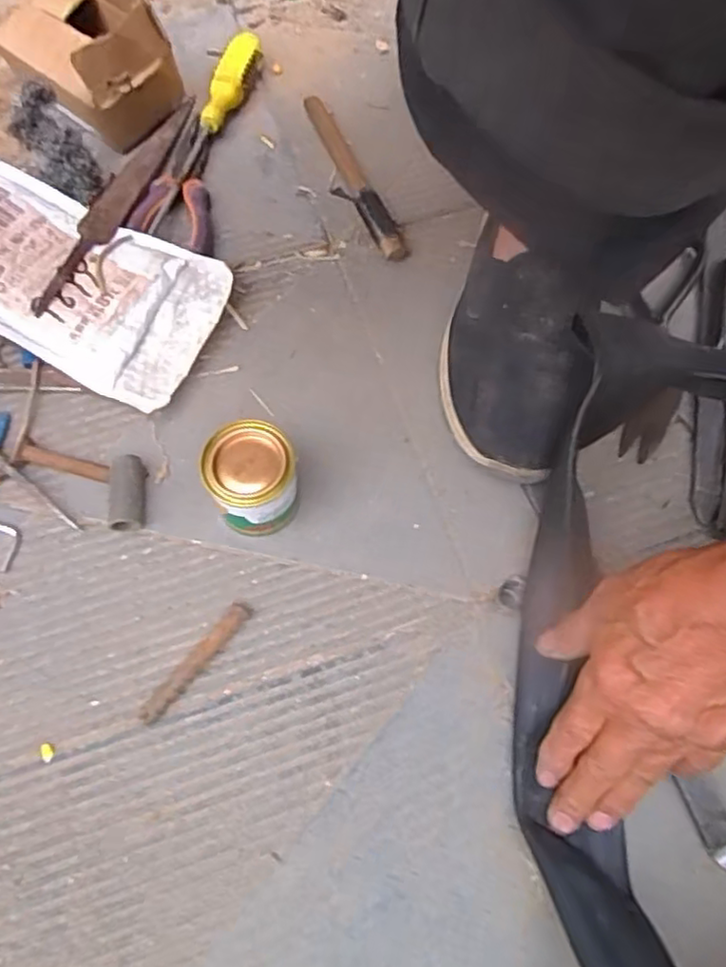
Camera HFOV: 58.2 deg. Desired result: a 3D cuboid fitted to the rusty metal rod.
[{"bbox_3d":[-0.097,0.104,0.379,0.014,0.009,0.082,36,71,11],"label":"rusty metal rod"}]

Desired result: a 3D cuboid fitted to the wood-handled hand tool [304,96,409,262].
[{"bbox_3d":[-0.011,-0.251,0.529,0.029,0.016,0.179,-23,71,-11],"label":"wood-handled hand tool"}]

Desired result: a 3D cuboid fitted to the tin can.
[{"bbox_3d":[-0.067,0.003,0.398,0.052,0.061,0.060,-7,68,-5],"label":"tin can"}]

